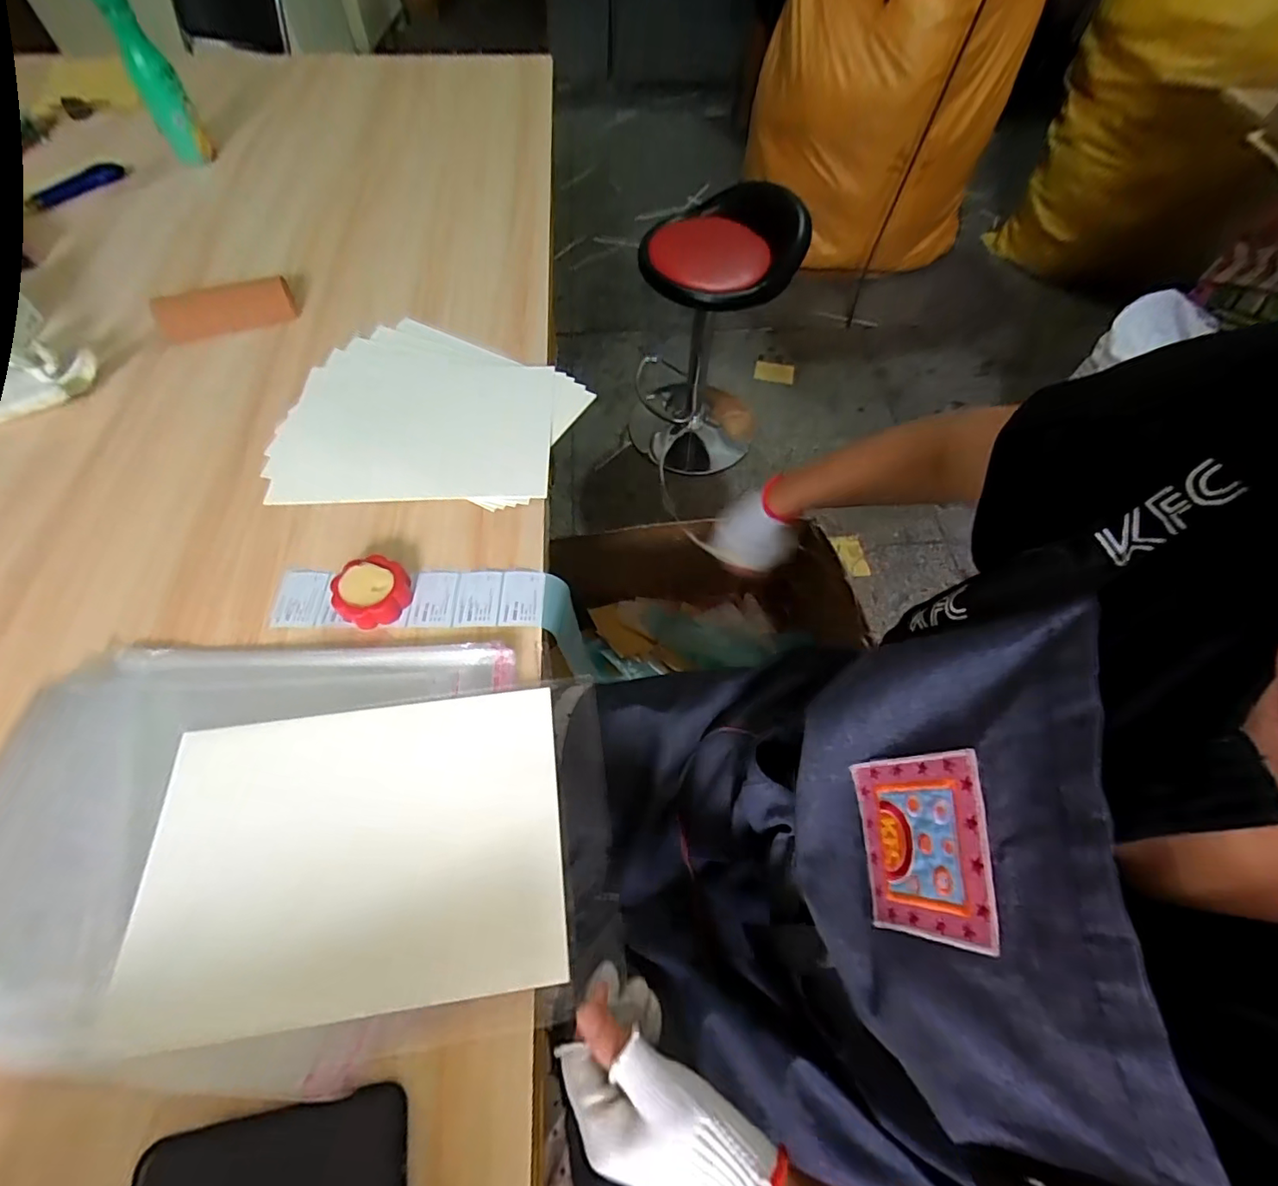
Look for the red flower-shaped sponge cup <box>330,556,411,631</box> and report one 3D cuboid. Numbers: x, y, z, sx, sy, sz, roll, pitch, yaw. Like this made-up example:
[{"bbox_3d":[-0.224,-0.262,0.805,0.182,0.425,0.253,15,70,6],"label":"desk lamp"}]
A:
[{"bbox_3d":[-0.244,-0.001,0.511,0.062,0.026,0.060,1,59,-1],"label":"red flower-shaped sponge cup"}]

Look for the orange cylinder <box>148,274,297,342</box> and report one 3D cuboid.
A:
[{"bbox_3d":[-0.514,-0.354,0.697,0.151,0.044,0.038,-10,60,-8],"label":"orange cylinder"}]

